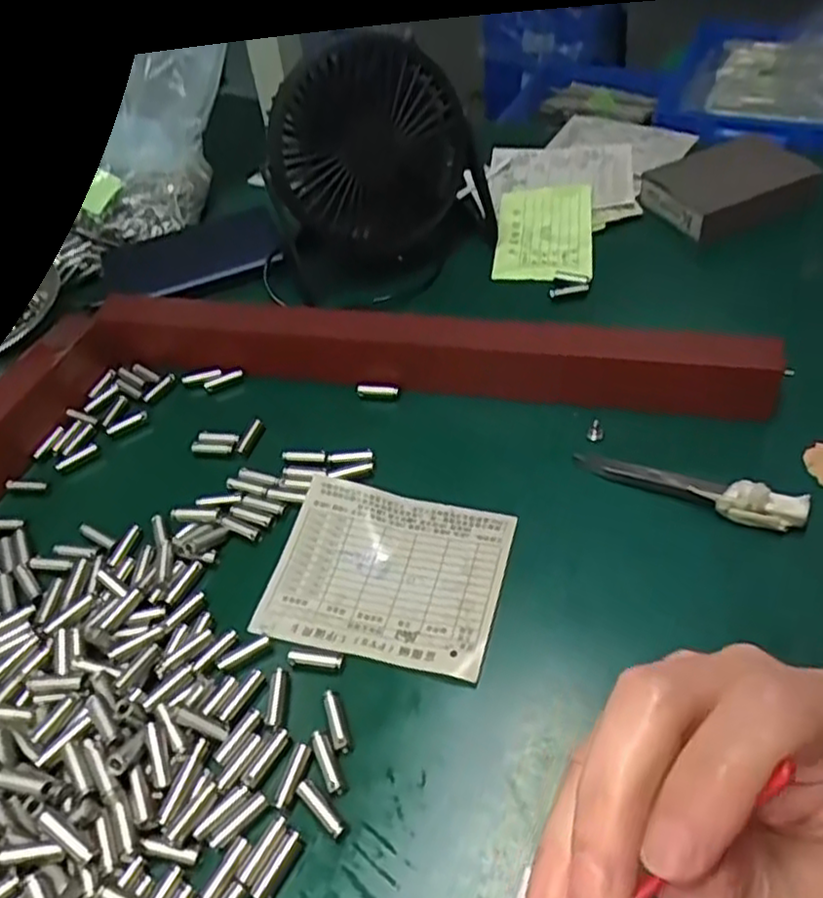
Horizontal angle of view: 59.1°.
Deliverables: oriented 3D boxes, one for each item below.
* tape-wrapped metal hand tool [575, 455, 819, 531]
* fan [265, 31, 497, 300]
[{"bbox_3d":[0.133,0.019,0.351,0.105,0.019,0.014,16,51,19],"label":"tape-wrapped metal hand tool"},{"bbox_3d":[-0.022,-0.192,0.475,0.139,0.139,0.075,-13,47,-6],"label":"fan"}]

